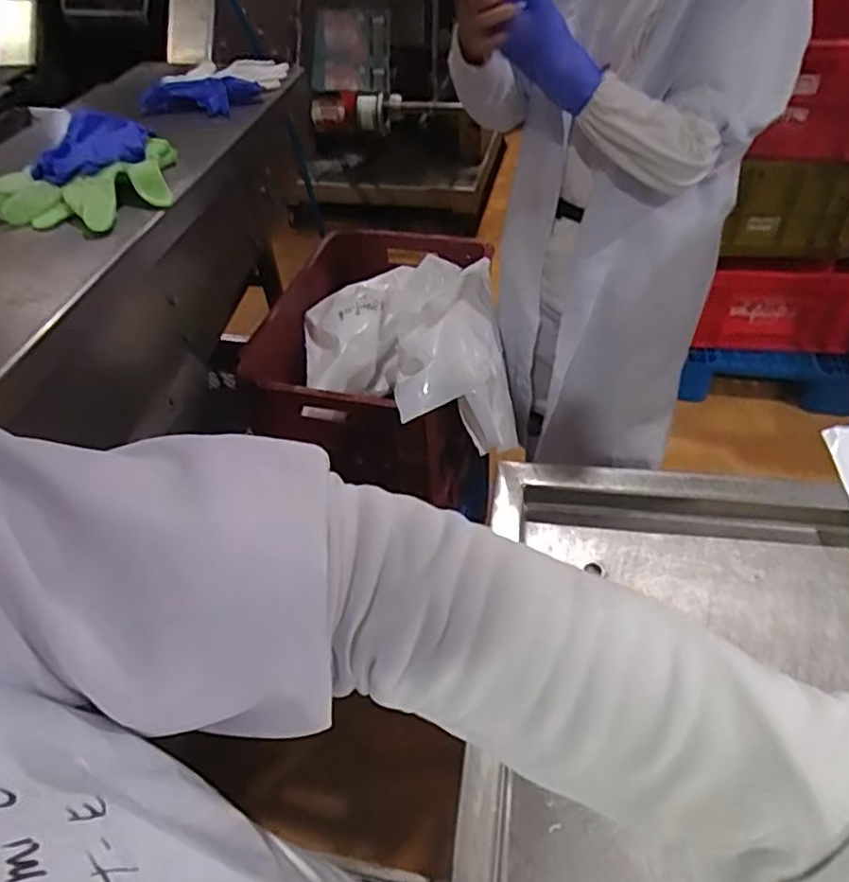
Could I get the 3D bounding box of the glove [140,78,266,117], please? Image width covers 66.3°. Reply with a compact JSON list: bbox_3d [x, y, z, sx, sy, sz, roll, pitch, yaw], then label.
[{"bbox_3d":[-0.299,-0.460,0.870,0.157,0.038,0.065,-13,45,-6],"label":"glove"}]

